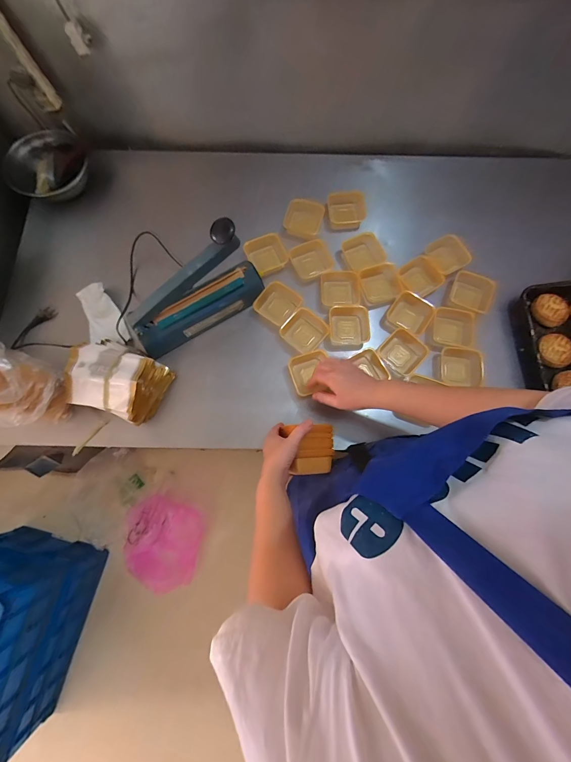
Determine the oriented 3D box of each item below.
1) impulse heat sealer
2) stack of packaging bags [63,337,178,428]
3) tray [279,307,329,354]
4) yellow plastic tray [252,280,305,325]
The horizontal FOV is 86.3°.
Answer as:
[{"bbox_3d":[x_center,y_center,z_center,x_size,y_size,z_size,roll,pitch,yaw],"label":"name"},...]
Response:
[{"bbox_3d":[-0.183,-0.172,0.604,0.293,0.199,0.067,-30,78,-7],"label":"impulse heat sealer"},{"bbox_3d":[-0.348,-0.004,0.629,0.181,0.075,0.146,18,77,4],"label":"stack of packaging bags"},{"bbox_3d":[0.040,-0.113,0.680,0.090,0.022,0.086,40,79,9],"label":"tray"},{"bbox_3d":[-0.019,-0.175,0.710,0.094,0.052,0.088,25,77,6],"label":"yellow plastic tray"}]

